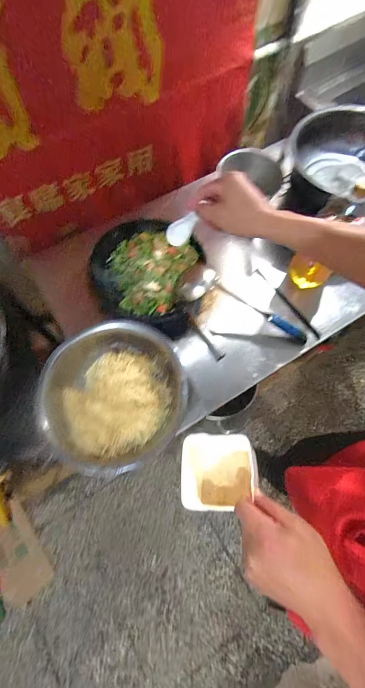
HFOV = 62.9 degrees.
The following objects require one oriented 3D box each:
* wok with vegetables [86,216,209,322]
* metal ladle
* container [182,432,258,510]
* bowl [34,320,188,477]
[{"bbox_3d":[-0.095,-0.212,0.827,0.298,0.071,0.280,0,69,0],"label":"wok with vegetables"},{"bbox_3d":[0.165,-0.106,0.785,0.361,0.050,0.104,23,68,-3],"label":"metal ladle"},{"bbox_3d":[0.050,0.183,0.429,0.099,0.072,0.093,1,66,2],"label":"container"},{"bbox_3d":[-0.160,0.122,0.694,0.304,0.133,0.323,0,69,0],"label":"bowl"}]

